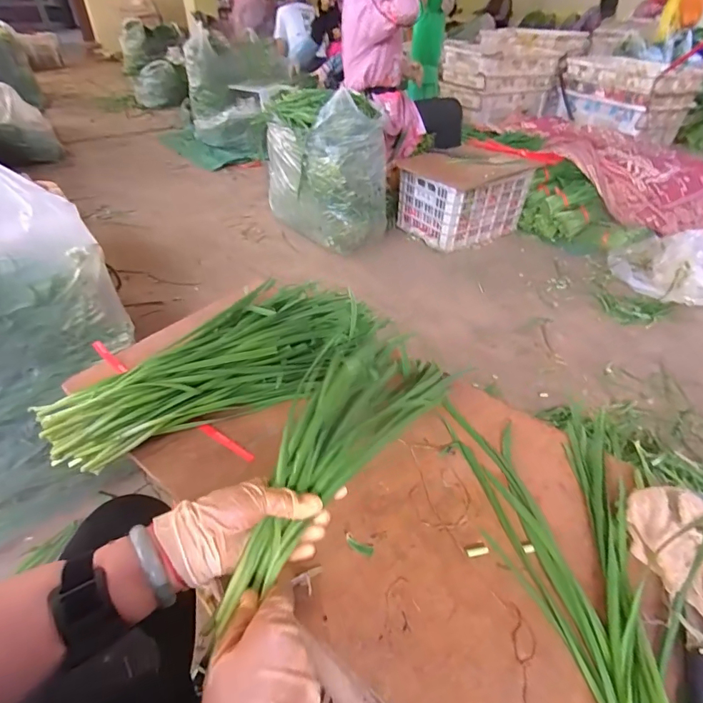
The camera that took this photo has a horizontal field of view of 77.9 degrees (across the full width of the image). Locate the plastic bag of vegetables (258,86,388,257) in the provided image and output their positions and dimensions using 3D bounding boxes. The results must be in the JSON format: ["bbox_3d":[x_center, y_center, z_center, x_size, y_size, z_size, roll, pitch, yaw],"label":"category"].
[{"bbox_3d":[-0.119,-0.710,1.709,0.323,0.523,0.521,-19,45,-21],"label":"plastic bag of vegetables"}]

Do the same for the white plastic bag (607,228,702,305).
[{"bbox_3d":[1.134,-0.320,1.565,0.309,0.159,0.328,7,41,7],"label":"white plastic bag"}]

